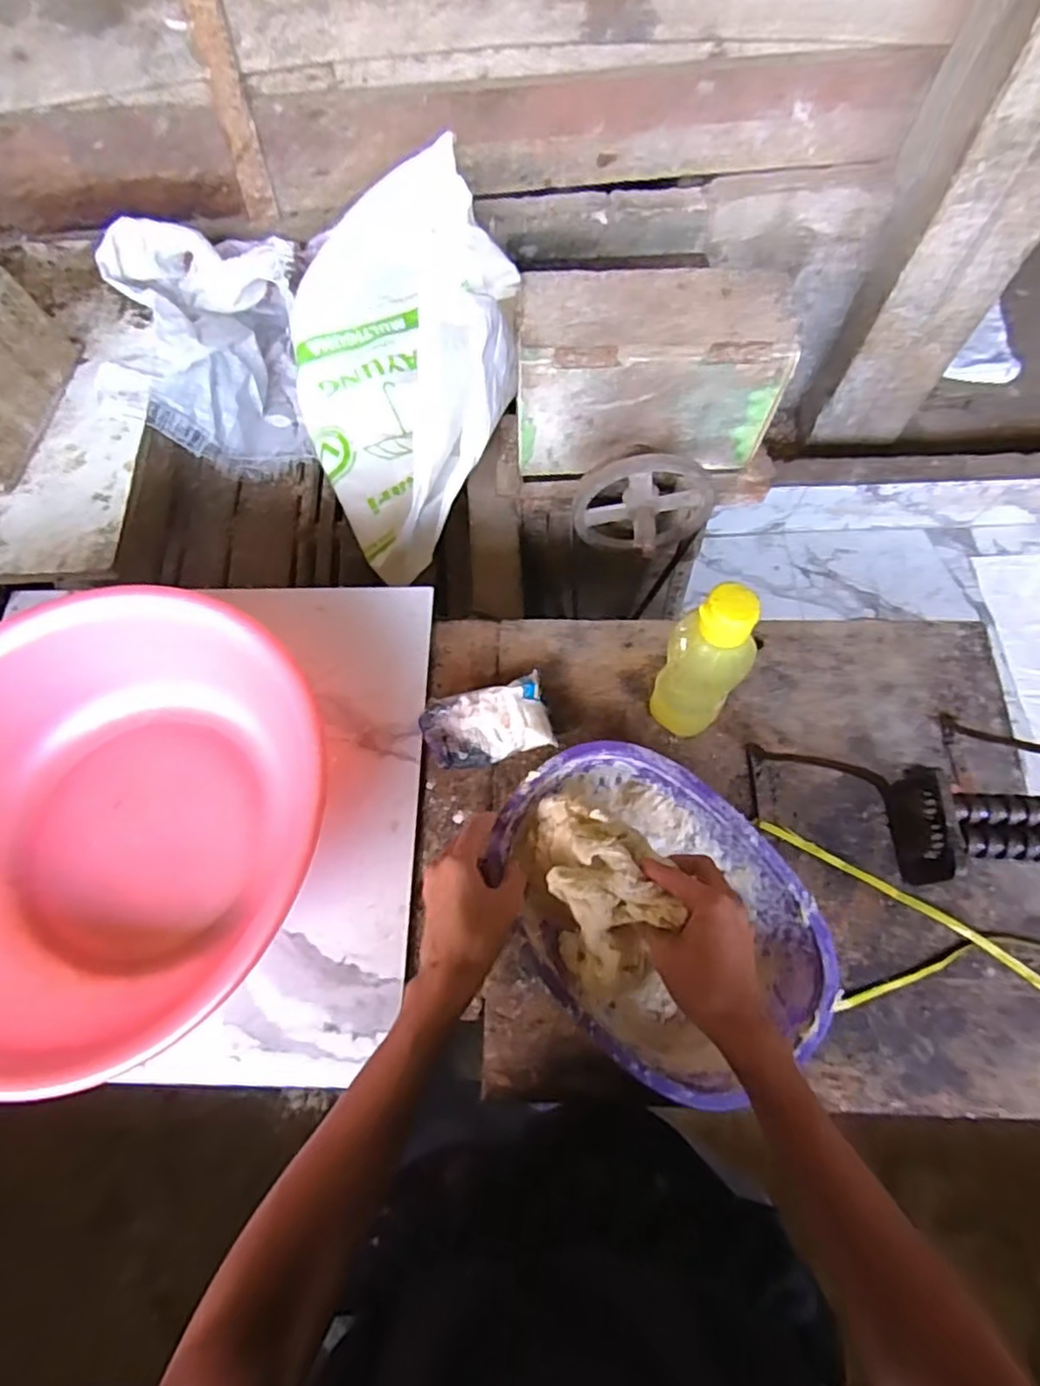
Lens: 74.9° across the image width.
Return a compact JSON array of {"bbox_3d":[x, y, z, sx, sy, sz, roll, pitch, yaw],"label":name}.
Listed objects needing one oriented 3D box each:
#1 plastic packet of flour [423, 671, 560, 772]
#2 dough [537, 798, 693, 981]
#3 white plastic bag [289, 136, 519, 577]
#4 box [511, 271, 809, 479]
[{"bbox_3d":[-0.035,0.030,0.691,0.127,0.035,0.080,-12,68,-7],"label":"plastic packet of flour"},{"bbox_3d":[0.070,0.153,0.561,0.091,0.072,0.146,-11,68,-7],"label":"dough"},{"bbox_3d":[-0.197,-0.579,1.124,0.374,0.233,0.749,-5,67,-4],"label":"white plastic bag"},{"bbox_3d":[0.174,-0.438,0.944,0.351,0.223,0.131,1,67,-1],"label":"box"}]

